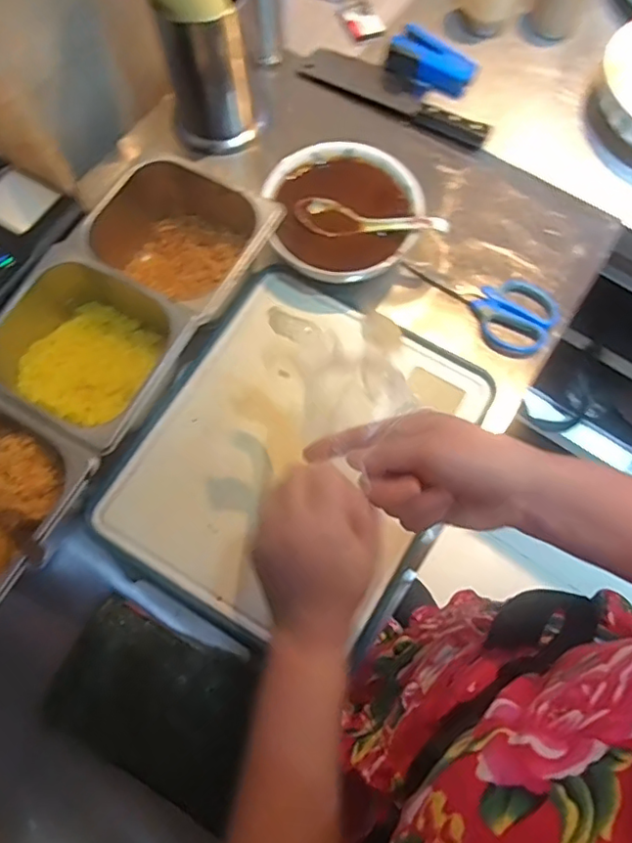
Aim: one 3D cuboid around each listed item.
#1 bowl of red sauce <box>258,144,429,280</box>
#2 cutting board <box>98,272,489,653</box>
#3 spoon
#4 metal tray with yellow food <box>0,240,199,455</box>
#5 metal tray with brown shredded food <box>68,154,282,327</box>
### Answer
[{"bbox_3d":[0.032,-0.241,0.685,0.165,0.071,0.167,0,72,0],"label":"bowl of red sauce"},{"bbox_3d":[-0.020,0.029,0.606,0.310,0.020,0.347,30,74,9],"label":"cutting board"},{"bbox_3d":[0.060,-0.227,0.650,0.167,0.034,0.038,13,73,4],"label":"spoon"},{"bbox_3d":[-0.226,-0.066,0.587,0.181,0.089,0.158,32,75,9],"label":"metal tray with yellow food"},{"bbox_3d":[-0.151,-0.189,0.629,0.185,0.082,0.155,29,74,8],"label":"metal tray with brown shredded food"}]

